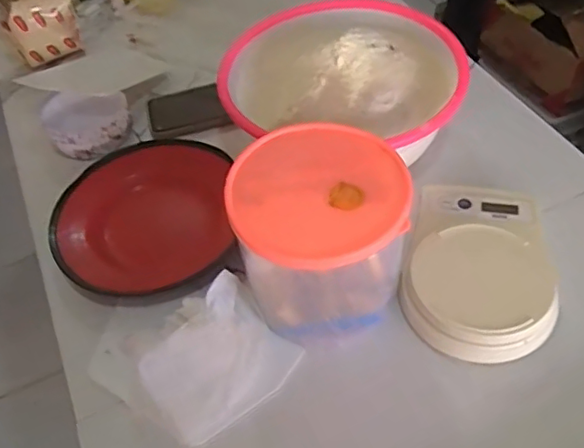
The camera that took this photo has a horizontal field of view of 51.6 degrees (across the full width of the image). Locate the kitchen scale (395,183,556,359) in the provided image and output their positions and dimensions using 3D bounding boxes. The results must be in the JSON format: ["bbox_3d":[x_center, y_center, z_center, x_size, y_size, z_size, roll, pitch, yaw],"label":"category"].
[{"bbox_3d":[0.174,0.033,0.572,0.129,0.038,0.188,5,53,9],"label":"kitchen scale"}]

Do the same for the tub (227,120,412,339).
[{"bbox_3d":[0.026,0.010,0.542,0.136,0.145,0.136,-3,52,3],"label":"tub"}]

